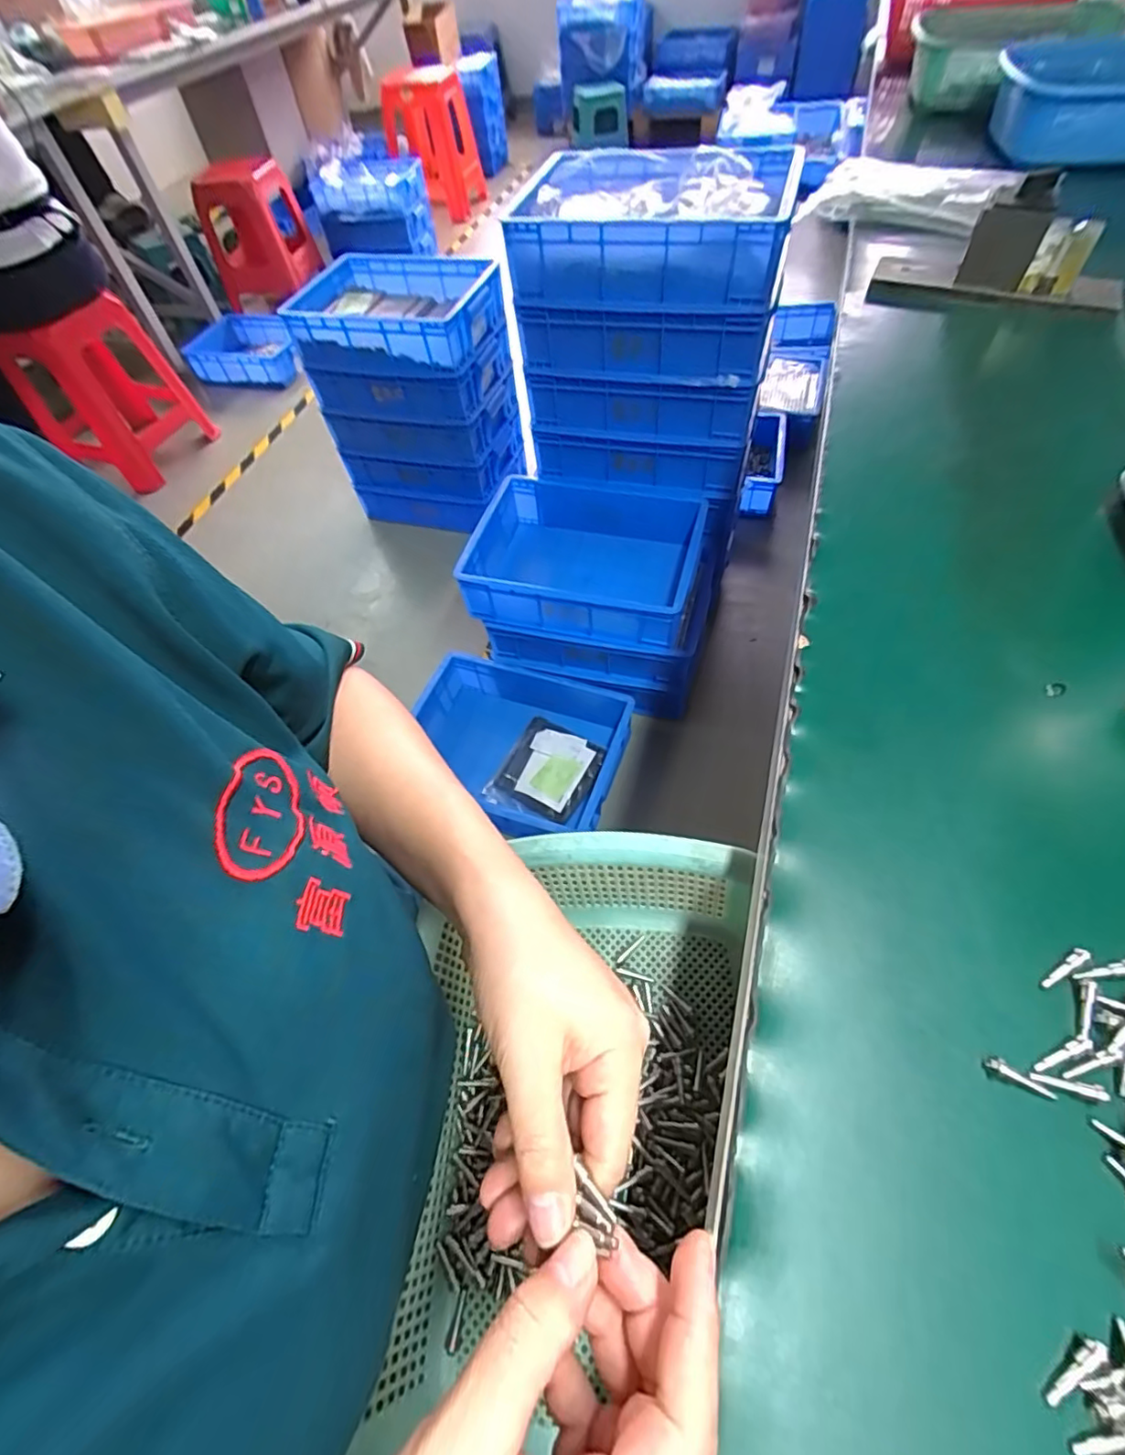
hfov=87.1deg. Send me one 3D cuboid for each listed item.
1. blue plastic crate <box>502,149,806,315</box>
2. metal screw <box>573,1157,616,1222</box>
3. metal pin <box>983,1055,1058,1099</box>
[{"bbox_3d":[0.149,-0.795,0.944,0.410,0.124,0.302,13,59,14],"label":"blue plastic crate"},{"bbox_3d":[0.011,0.158,0.200,0.004,0.004,0.020,-38,45,-19],"label":"metal screw"},{"bbox_3d":[0.176,0.135,0.227,0.025,0.005,0.006,27,63,21],"label":"metal pin"}]

